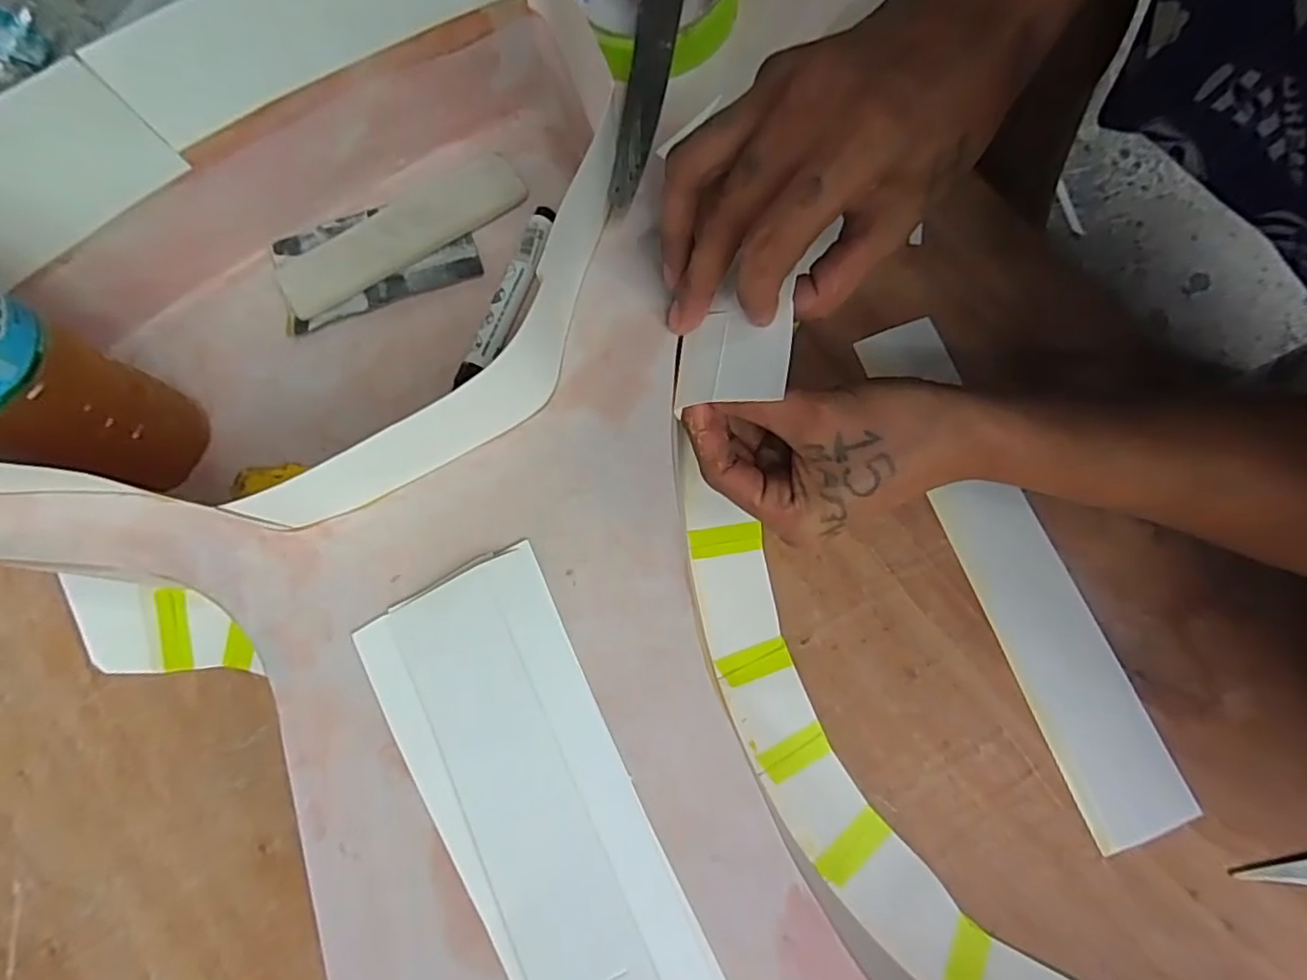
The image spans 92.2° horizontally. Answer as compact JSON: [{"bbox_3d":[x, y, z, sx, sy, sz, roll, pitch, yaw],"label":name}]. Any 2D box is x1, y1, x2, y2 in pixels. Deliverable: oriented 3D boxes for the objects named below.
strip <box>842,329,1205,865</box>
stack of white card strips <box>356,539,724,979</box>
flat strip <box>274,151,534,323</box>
[{"bbox_3d":[0.212,0.038,0.375,0.058,0.005,0.317,-19,75,-4],"label":"strip"},{"bbox_3d":[0.002,0.184,0.199,0.067,0.008,0.355,-27,75,-12],"label":"stack of white card strips"},{"bbox_3d":[-0.150,-0.155,0.373,0.150,0.012,0.040,-30,76,-6],"label":"flat strip"}]

